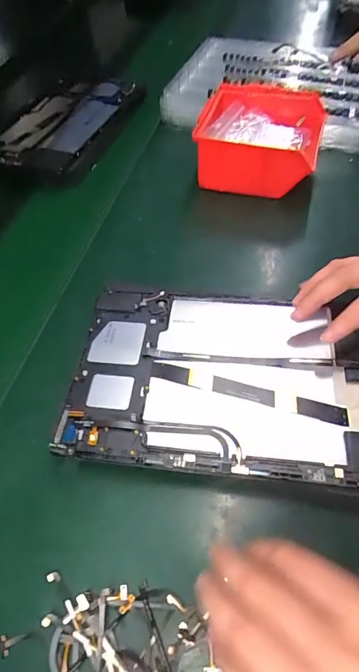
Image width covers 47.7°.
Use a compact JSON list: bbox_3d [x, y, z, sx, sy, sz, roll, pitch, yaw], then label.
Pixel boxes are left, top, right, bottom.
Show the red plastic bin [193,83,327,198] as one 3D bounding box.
[{"bbox_3d":[0.094,-0.230,0.478,0.133,0.060,0.133,12,56,14],"label":"red plastic bin"}]

